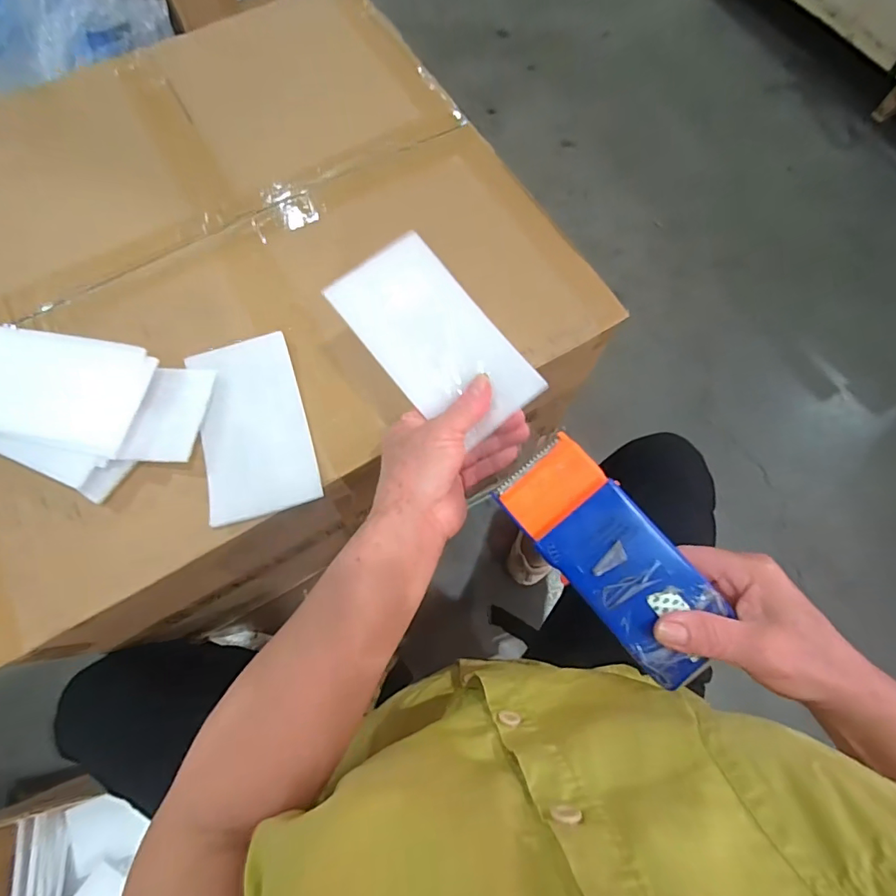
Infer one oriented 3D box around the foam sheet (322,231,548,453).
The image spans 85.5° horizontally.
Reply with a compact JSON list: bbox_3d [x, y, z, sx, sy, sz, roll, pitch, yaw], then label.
[{"bbox_3d":[-0.010,-0.073,0.327,0.075,0.005,0.143,-38,84,-7],"label":"foam sheet"}]

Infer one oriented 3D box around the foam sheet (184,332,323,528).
[{"bbox_3d":[-0.148,-0.017,0.367,0.077,0.009,0.136,-16,74,-9],"label":"foam sheet"}]

